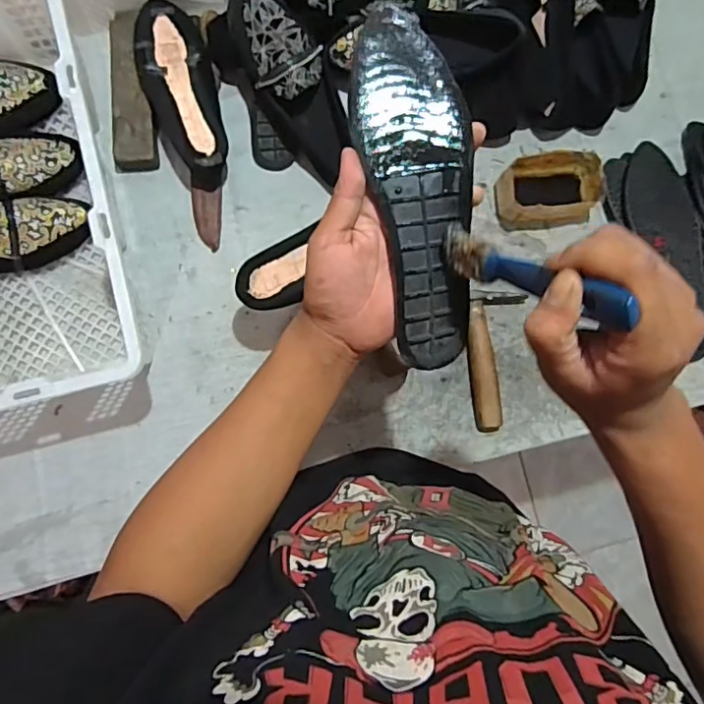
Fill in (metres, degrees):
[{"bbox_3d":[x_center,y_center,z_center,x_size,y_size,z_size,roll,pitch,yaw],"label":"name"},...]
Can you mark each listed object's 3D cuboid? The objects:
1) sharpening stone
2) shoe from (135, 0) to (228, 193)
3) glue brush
[{"bbox_3d":[-0.280,-0.336,0.735,0.056,0.032,0.201,0,85,-4],"label":"sharpening stone"},{"bbox_3d":[-0.217,-0.329,0.725,0.089,0.064,0.242,-17,87,-5],"label":"shoe"},{"bbox_3d":[0.098,-0.046,0.330,0.021,0.163,0.027,-38,119,-5],"label":"glue brush"}]

